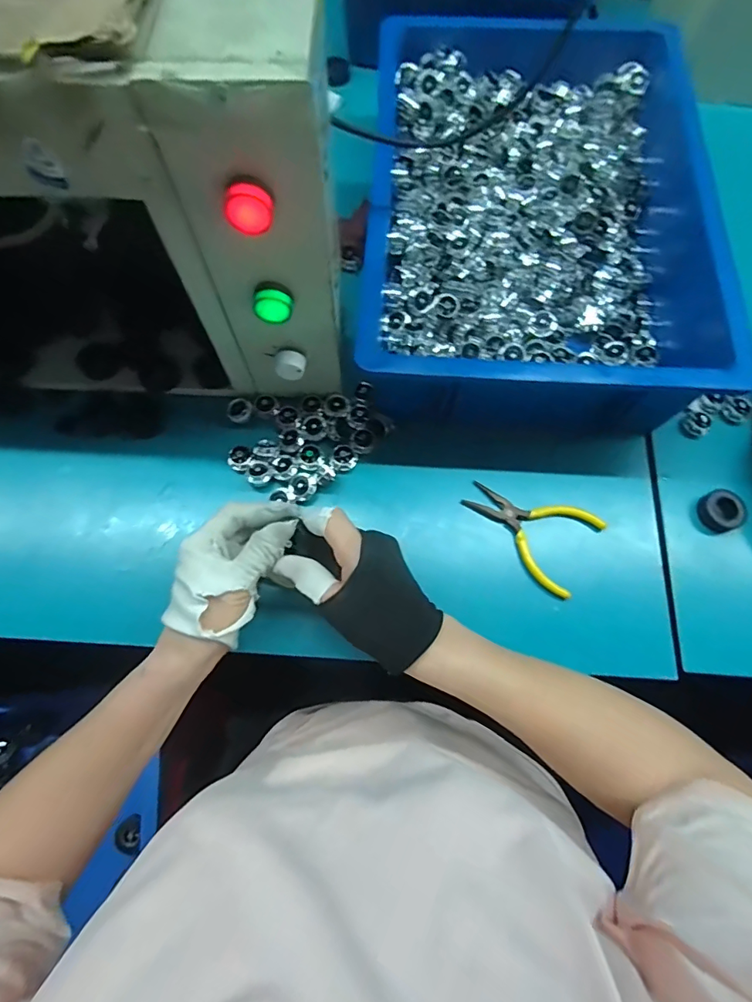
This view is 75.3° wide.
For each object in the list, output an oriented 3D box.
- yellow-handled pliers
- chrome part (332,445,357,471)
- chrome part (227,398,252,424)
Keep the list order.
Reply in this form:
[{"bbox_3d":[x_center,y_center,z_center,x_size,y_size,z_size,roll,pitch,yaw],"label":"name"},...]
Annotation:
[{"bbox_3d":[0.138,0.023,0.444,0.118,0.019,0.080,32,74,9],"label":"yellow-handled pliers"},{"bbox_3d":[-0.030,-0.041,0.463,0.022,0.008,0.023,0,72,-1],"label":"chrome part"},{"bbox_3d":[-0.132,-0.088,0.471,0.023,0.004,0.023,0,72,-1],"label":"chrome part"}]

